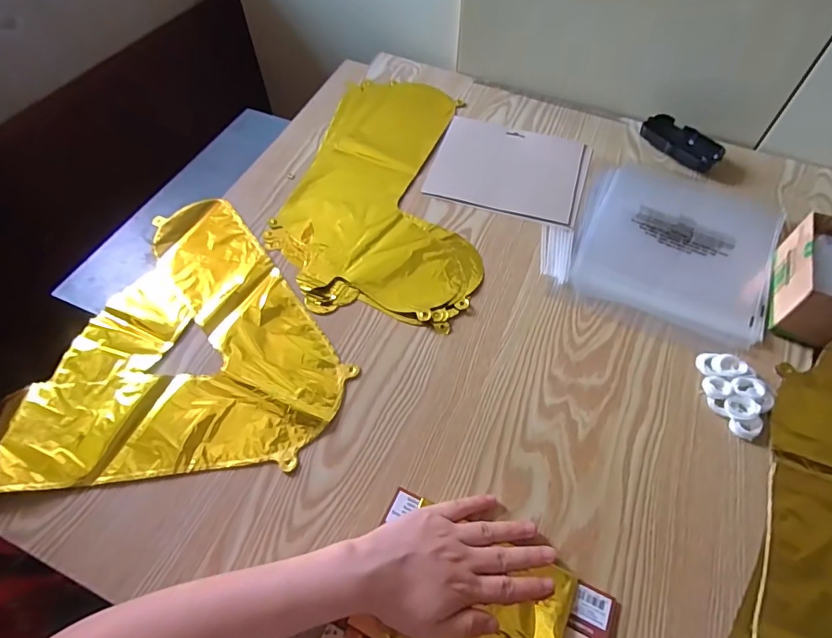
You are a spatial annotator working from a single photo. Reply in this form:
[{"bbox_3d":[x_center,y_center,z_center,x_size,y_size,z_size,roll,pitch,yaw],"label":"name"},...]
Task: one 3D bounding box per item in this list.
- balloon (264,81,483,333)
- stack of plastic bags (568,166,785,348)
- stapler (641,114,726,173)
[{"bbox_3d":[-0.034,-0.183,0.632,0.246,0.006,0.423,7,57,5],"label":"balloon"},{"bbox_3d":[0.317,-0.098,0.583,0.215,0.009,0.247,21,59,14],"label":"stack of plastic bags"},{"bbox_3d":[0.367,-0.246,0.657,0.106,0.022,0.052,35,63,21],"label":"stapler"}]

